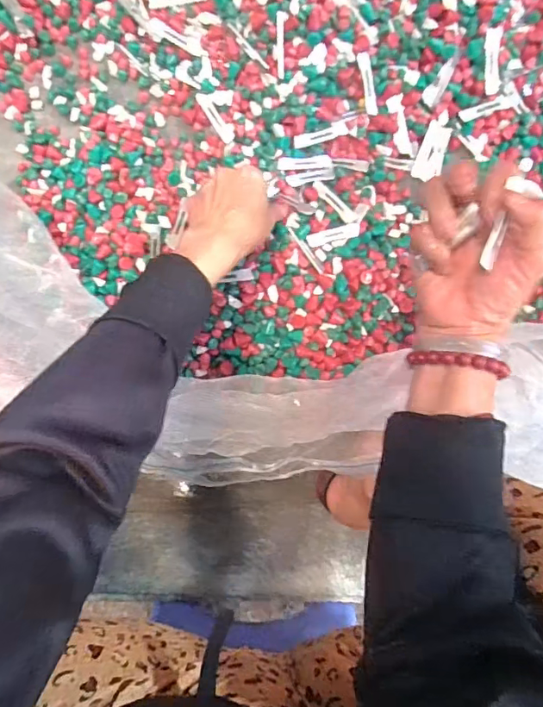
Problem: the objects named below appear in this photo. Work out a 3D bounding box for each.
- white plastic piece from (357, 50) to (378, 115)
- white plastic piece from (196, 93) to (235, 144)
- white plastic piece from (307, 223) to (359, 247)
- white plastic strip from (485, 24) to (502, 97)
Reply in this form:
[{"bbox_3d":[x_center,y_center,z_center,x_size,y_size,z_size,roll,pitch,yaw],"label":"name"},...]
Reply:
[{"bbox_3d":[0.098,-0.273,0.500,0.012,0.004,0.058,-18,116,-1],"label":"white plastic piece"},{"bbox_3d":[-0.059,-0.245,0.512,0.013,0.008,0.059,-36,93,-1],"label":"white plastic piece"},{"bbox_3d":[0.065,-0.124,0.515,0.059,0.006,0.015,-18,97,-14],"label":"white plastic piece"},{"bbox_3d":[0.224,-0.297,0.499,0.021,0.004,0.061,-7,103,-16],"label":"white plastic strip"}]

